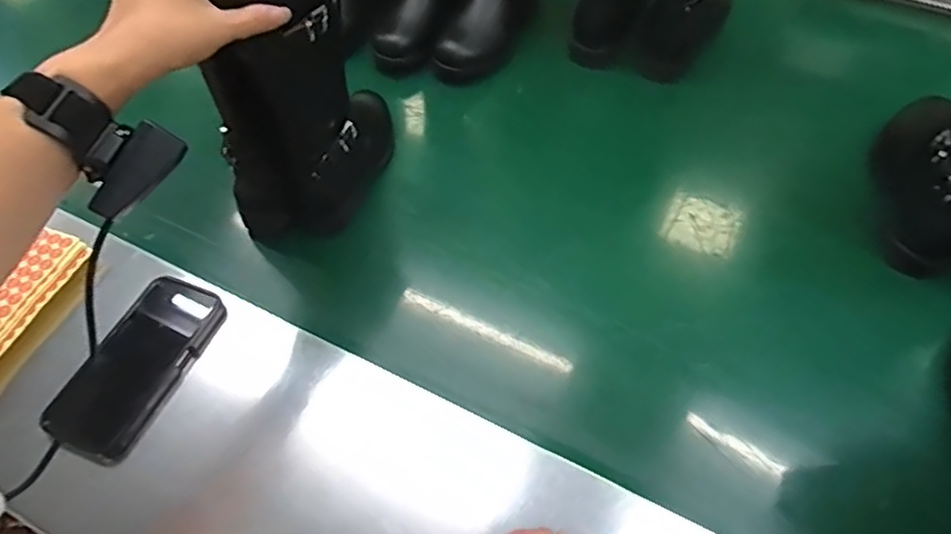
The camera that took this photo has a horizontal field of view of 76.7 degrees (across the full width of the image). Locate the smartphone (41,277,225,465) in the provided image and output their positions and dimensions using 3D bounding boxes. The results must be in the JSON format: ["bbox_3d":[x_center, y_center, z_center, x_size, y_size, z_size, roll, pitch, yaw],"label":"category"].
[{"bbox_3d":[-0.306,0.085,0.548,0.082,0.021,0.173,19,56,9],"label":"smartphone"}]

